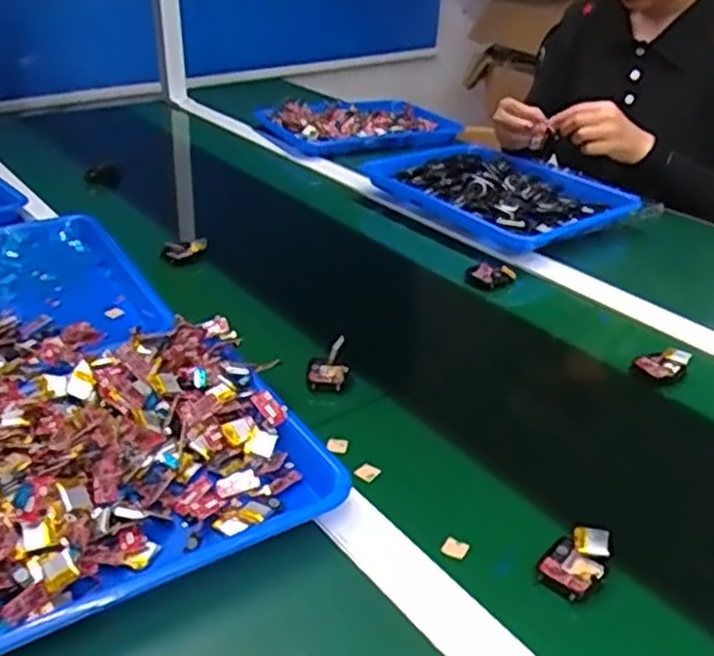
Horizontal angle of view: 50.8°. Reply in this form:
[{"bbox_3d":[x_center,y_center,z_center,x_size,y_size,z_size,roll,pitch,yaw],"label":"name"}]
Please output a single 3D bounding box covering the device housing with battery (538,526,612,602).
[{"bbox_3d":[0.144,0.152,0.490,0.036,0.019,0.054,21,35,29],"label":"device housing with battery"}]

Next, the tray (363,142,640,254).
[{"bbox_3d":[0.194,-0.197,1.042,0.241,0.036,0.342,-21,37,-34],"label":"tray"}]

